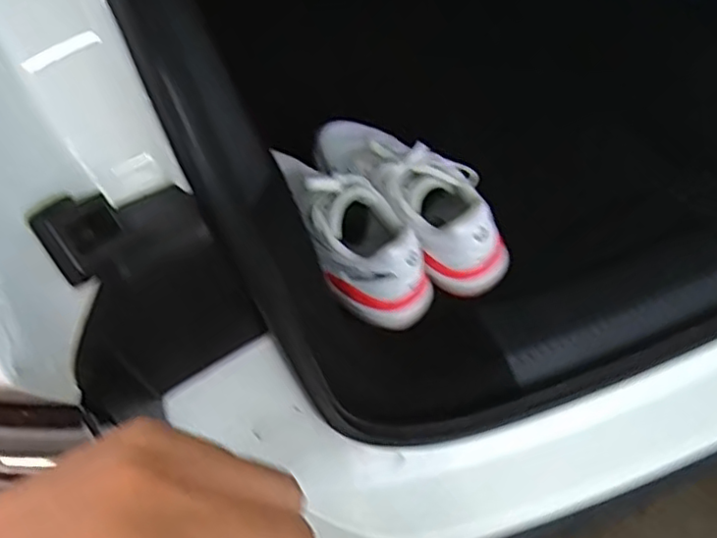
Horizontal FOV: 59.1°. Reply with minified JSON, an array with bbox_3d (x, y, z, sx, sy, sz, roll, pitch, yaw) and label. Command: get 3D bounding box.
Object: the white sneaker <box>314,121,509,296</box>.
[{"bbox_3d":[0.050,-0.089,0.710,0.094,0.110,0.277,-39,68,-15],"label":"white sneaker"}]

